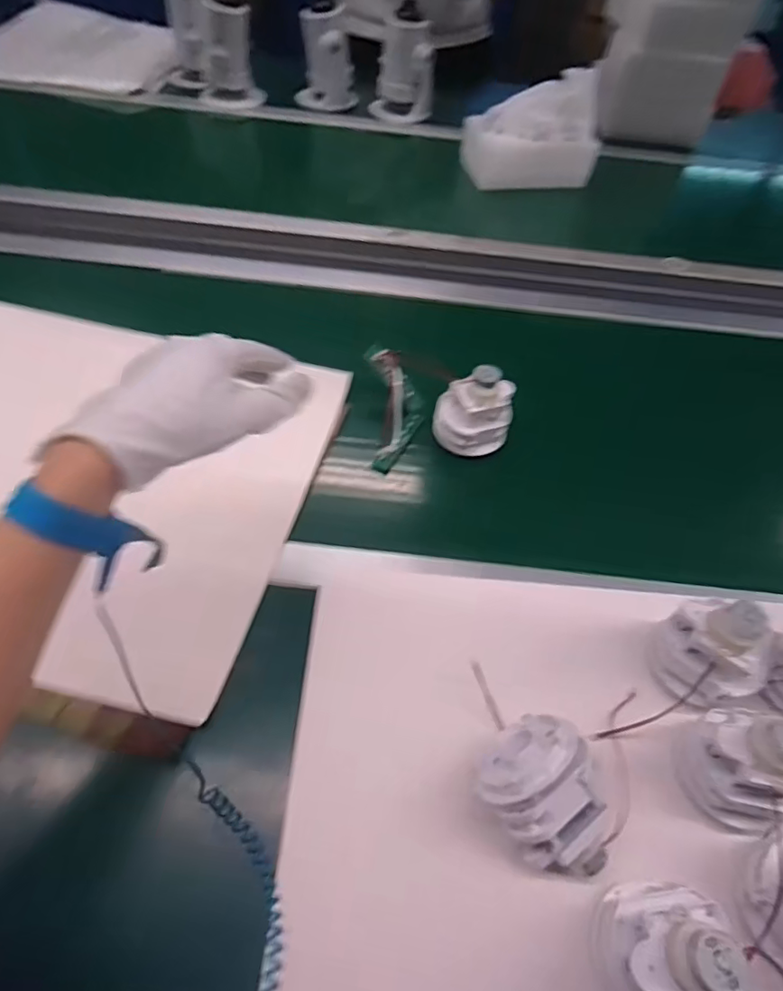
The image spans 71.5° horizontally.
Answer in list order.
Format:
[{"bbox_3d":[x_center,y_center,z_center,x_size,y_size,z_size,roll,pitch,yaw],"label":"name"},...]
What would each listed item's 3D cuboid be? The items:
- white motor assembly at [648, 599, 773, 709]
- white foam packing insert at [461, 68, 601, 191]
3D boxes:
[{"bbox_3d":[0.231,0.107,0.386,0.074,0.076,0.069,-20,57,-19],"label":"white motor assembly"},{"bbox_3d":[0.245,-0.613,0.927,0.202,0.133,0.133,-9,55,-12],"label":"white foam packing insert"}]

